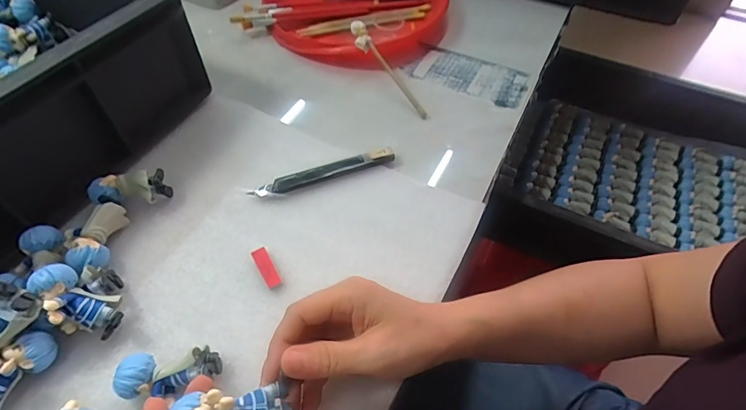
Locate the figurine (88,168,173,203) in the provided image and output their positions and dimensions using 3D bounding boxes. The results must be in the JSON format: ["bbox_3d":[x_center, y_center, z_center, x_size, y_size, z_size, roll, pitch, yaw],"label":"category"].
[{"bbox_3d":[-0.213,-0.011,0.365,0.062,0.033,0.029,-4,53,-2],"label":"figurine"}]

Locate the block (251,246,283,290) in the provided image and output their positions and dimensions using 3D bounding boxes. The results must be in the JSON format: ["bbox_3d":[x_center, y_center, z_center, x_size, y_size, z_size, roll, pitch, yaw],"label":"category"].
[{"bbox_3d":[-0.085,0.051,0.334,0.012,0.005,0.038,-25,56,-17],"label":"block"}]

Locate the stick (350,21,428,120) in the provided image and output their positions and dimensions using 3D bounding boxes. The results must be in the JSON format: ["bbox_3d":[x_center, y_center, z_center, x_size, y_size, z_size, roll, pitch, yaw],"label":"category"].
[{"bbox_3d":[0.017,-0.152,0.470,0.019,0.019,0.139,-31,79,-21],"label":"stick"}]

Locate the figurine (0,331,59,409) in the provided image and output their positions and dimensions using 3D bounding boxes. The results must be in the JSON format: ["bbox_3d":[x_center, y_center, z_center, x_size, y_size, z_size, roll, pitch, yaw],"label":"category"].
[{"bbox_3d":[-0.238,0.111,0.269,0.029,0.034,0.062,21,56,16],"label":"figurine"}]

